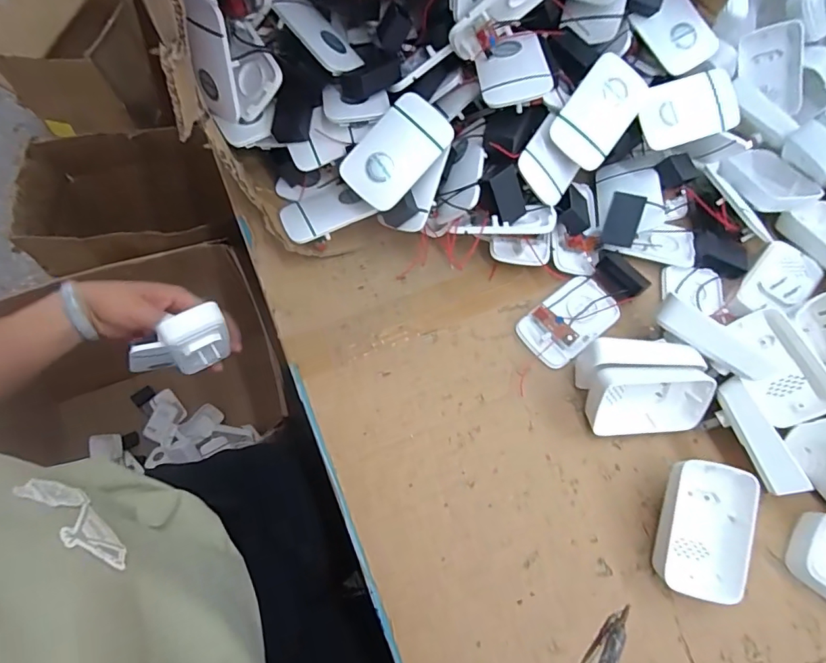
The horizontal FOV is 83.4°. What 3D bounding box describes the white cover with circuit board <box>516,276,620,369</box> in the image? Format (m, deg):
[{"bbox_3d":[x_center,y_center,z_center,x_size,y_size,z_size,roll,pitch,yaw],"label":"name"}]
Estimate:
[{"bbox_3d":[0.147,-0.011,0.434,0.094,0.016,0.056,-35,72,-15],"label":"white cover with circuit board"}]

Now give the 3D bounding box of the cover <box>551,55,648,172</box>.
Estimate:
[{"bbox_3d":[0.169,-0.198,0.416,0.057,0.009,0.095,38,93,-9],"label":"cover"}]

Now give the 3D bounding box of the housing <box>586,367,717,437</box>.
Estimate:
[{"bbox_3d":[0.197,0.059,0.389,0.101,0.052,0.046,-2,66,-3],"label":"housing"}]

